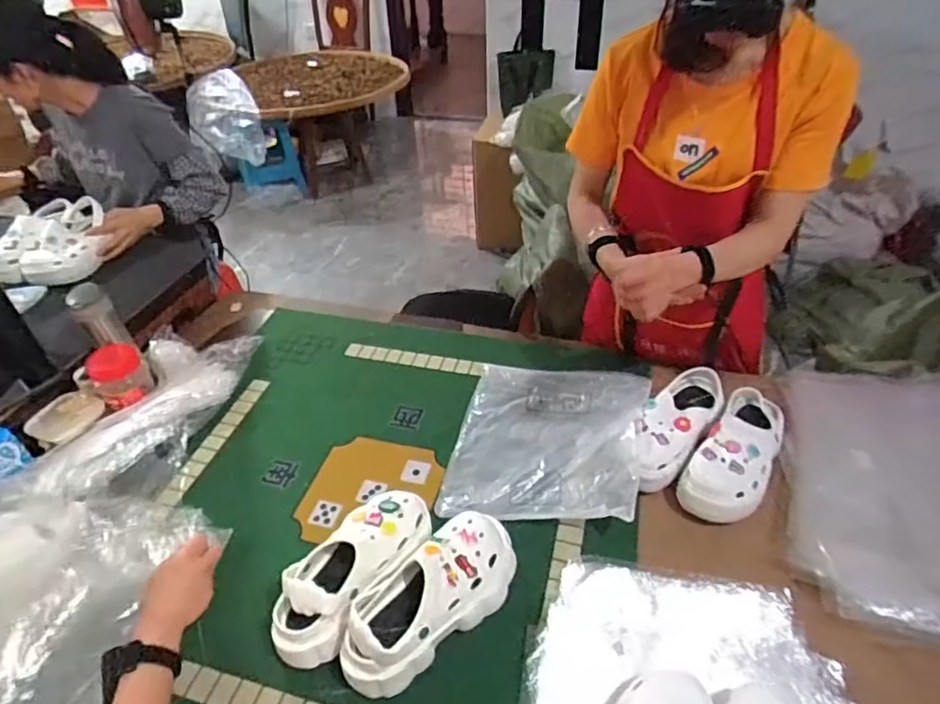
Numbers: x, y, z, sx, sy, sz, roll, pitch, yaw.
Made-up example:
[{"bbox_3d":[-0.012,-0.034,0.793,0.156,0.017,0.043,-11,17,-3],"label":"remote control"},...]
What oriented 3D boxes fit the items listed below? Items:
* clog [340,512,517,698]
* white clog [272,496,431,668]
[{"bbox_3d":[-0.048,0.309,0.751,0.266,0.082,0.114,-30,48,-29],"label":"clog"},{"bbox_3d":[-0.163,0.304,0.824,0.112,0.096,0.268,22,46,25],"label":"white clog"}]

